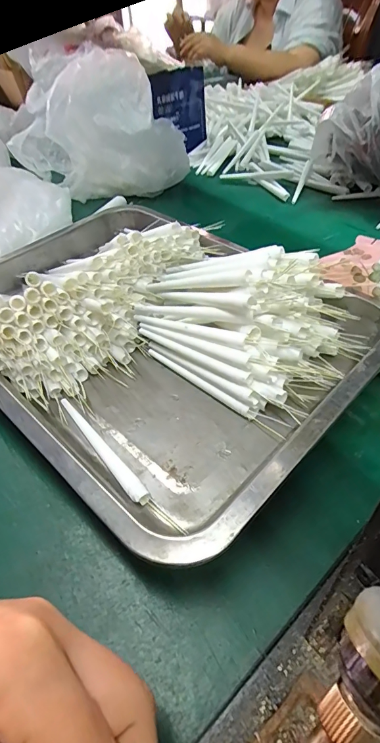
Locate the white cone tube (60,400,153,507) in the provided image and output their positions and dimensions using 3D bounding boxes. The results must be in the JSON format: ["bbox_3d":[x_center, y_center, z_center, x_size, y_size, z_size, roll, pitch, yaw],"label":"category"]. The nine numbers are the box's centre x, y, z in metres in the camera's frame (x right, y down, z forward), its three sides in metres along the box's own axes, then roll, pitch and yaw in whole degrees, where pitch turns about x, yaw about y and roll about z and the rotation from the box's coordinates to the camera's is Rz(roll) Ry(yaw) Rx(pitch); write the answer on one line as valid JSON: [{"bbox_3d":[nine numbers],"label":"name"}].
[{"bbox_3d":[-0.063,0.051,0.275,0.011,0.010,0.111,-31,50,-23],"label":"white cone tube"}]

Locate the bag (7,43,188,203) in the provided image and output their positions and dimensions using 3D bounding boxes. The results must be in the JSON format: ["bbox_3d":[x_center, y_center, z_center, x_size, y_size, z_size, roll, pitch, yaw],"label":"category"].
[{"bbox_3d":[-0.134,-0.366,0.578,0.249,0.162,0.167,-3,45,3],"label":"bag"}]

